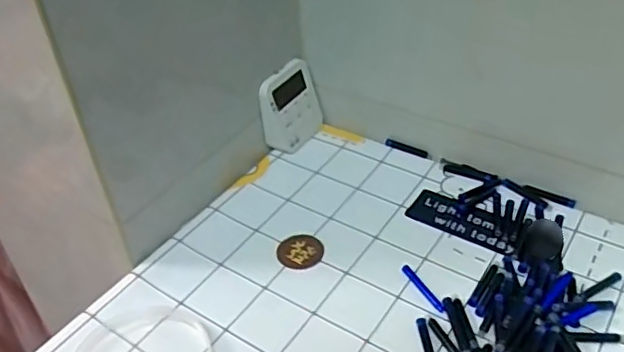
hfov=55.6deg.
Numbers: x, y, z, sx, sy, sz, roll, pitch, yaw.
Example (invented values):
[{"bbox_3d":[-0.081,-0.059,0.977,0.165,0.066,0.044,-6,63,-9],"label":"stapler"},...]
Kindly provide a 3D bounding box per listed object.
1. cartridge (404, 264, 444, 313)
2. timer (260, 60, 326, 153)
[{"bbox_3d":[0.088,0.088,0.470,0.008,0.004,0.052,-19,42,-17],"label":"cartridge"},{"bbox_3d":[-0.022,-0.072,0.622,0.074,0.082,0.015,-36,31,-29],"label":"timer"}]

